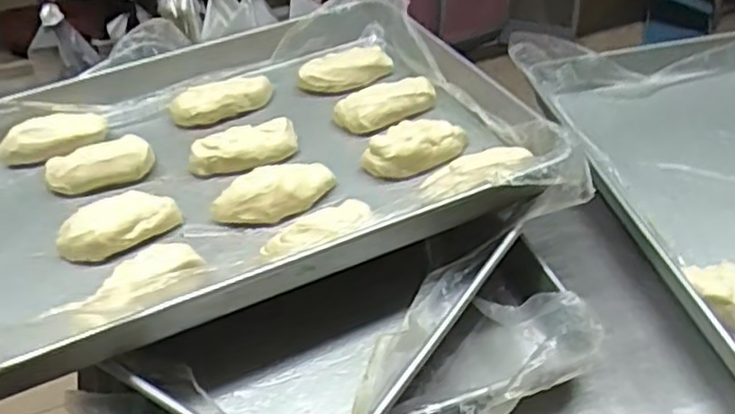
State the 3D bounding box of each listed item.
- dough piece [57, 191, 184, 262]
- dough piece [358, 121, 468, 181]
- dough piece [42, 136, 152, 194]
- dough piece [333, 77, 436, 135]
[{"bbox_3d":[-0.218,0.015,0.624,0.103,0.033,0.043,-22,42,-20],"label":"dough piece"},{"bbox_3d":[0.046,-0.058,0.691,0.103,0.036,0.051,-16,40,-13],"label":"dough piece"},{"bbox_3d":[-0.266,-0.042,0.708,0.101,0.026,0.042,-14,40,-11],"label":"dough piece"},{"bbox_3d":[0.020,-0.109,0.754,0.110,0.030,0.040,-15,40,-13],"label":"dough piece"}]

